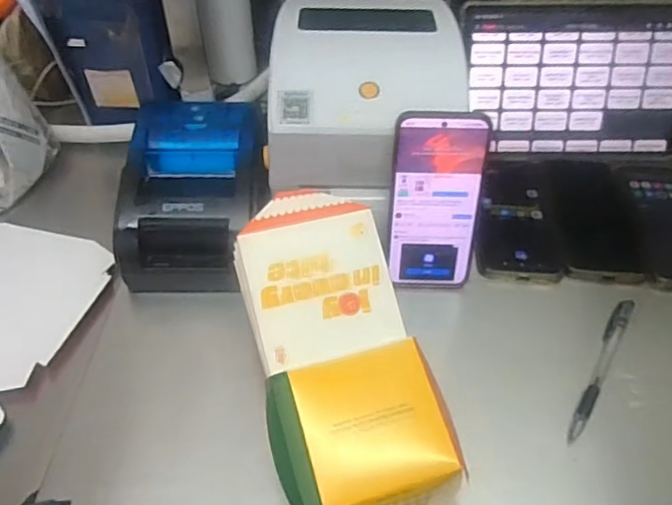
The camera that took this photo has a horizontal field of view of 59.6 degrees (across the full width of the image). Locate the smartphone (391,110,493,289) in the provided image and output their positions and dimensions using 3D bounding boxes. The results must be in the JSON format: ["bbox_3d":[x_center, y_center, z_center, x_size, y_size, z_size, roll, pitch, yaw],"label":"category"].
[{"bbox_3d":[0.087,-0.040,0.509,0.077,0.166,0.010,-1,32,3],"label":"smartphone"}]

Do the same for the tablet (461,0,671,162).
[{"bbox_3d":[0.264,-0.188,0.649,0.246,0.166,0.016,1,21,0],"label":"tablet"}]

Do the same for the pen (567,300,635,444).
[{"bbox_3d":[0.221,0.095,0.490,0.015,0.012,0.156,25,51,22],"label":"pen"}]

